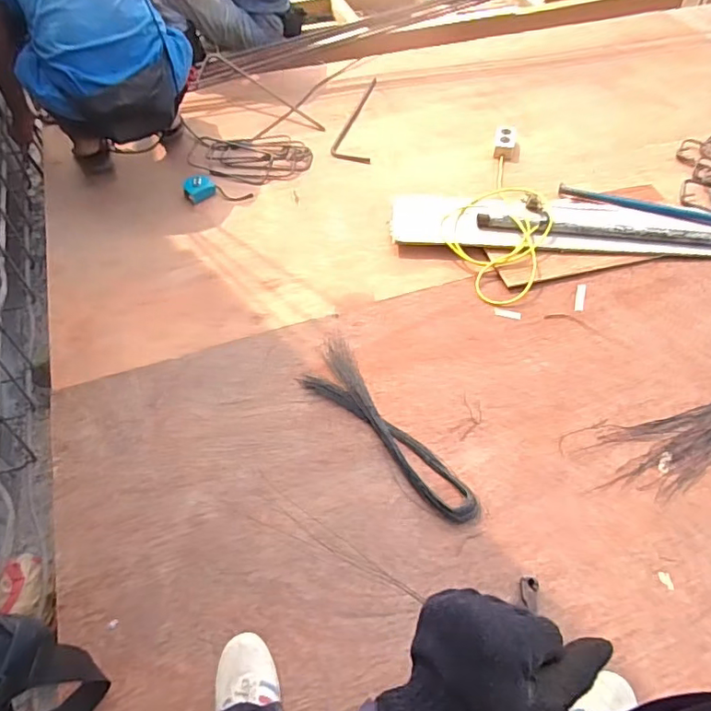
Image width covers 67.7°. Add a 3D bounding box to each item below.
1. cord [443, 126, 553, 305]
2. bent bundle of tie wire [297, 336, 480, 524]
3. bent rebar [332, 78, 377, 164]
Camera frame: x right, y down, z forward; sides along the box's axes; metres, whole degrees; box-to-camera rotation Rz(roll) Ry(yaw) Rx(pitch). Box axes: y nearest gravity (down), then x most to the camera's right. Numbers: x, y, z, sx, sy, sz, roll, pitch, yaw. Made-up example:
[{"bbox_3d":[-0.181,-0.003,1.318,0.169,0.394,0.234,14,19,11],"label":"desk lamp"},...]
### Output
[{"bbox_3d":[0.409,-0.417,1.406,0.250,0.068,0.685,18,55,16],"label":"cord"},{"bbox_3d":[0.042,0.133,1.000,0.135,0.046,0.461,-28,56,-18],"label":"bent bundle of tie wire"},{"bbox_3d":[0.000,-0.785,1.736,0.117,0.014,0.524,1,52,3],"label":"bent rebar"}]

